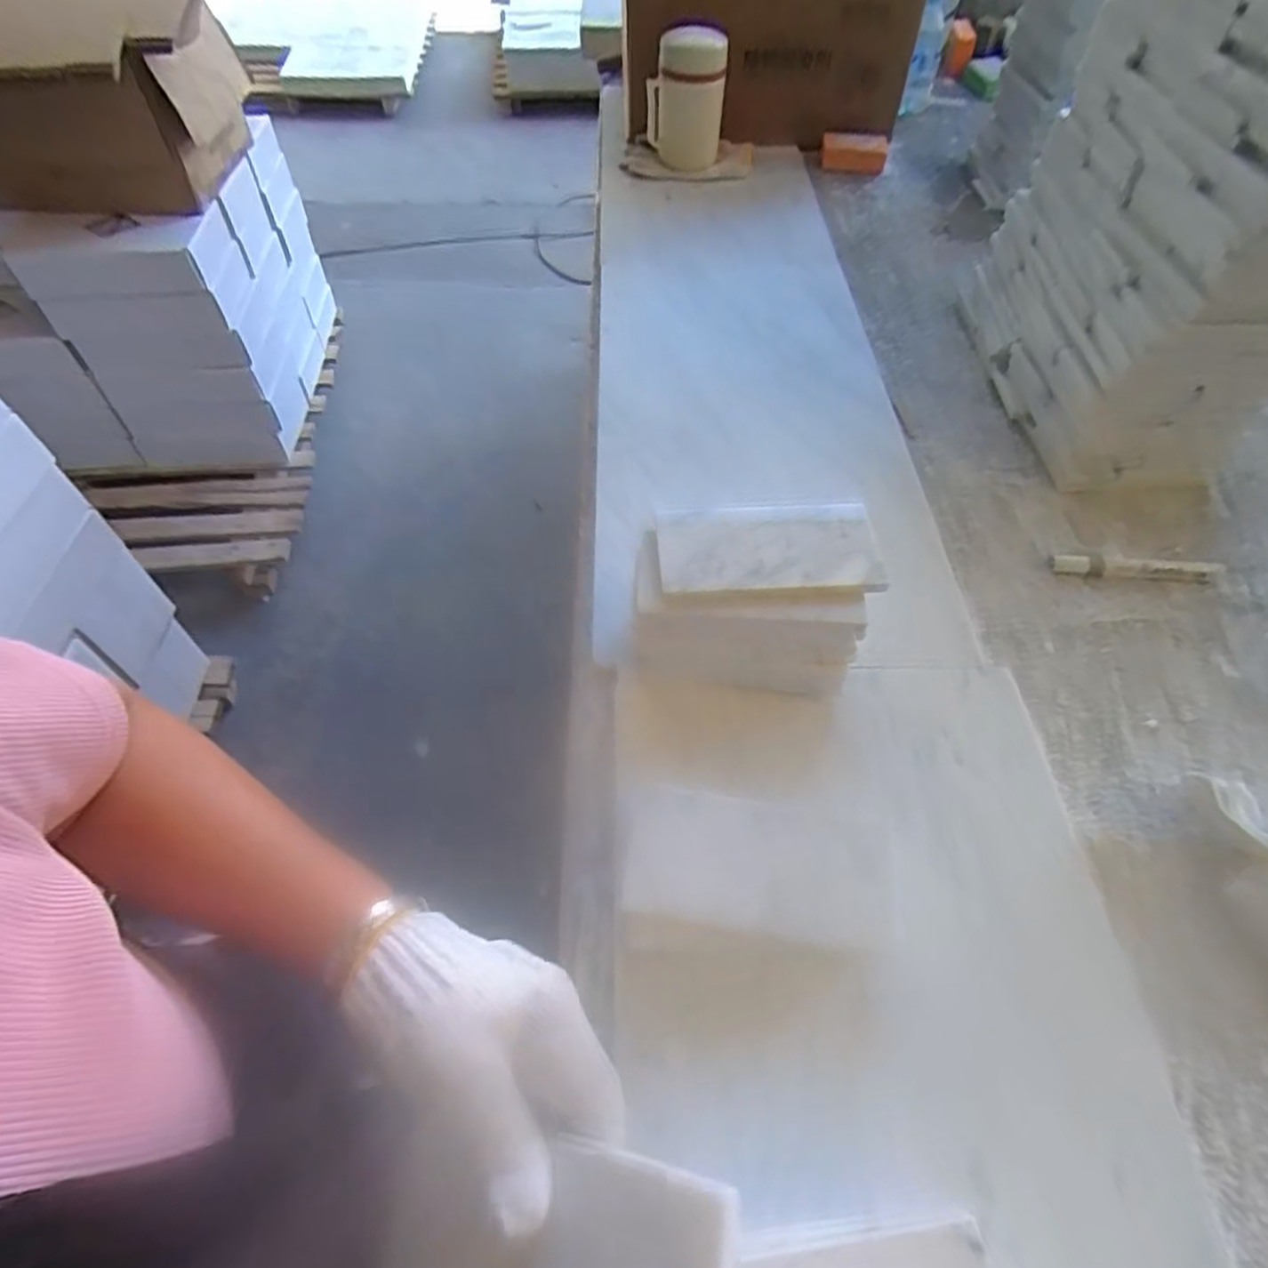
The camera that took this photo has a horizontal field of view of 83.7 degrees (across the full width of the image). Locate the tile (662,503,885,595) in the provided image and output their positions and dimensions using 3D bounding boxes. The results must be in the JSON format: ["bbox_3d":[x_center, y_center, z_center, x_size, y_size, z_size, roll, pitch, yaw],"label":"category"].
[{"bbox_3d":[0.094,-0.060,0.493,0.152,0.013,0.075,-1,57,-1],"label":"tile"}]

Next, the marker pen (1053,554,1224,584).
[{"bbox_3d":[0.429,-0.056,0.603,0.139,0.010,0.024,3,55,4],"label":"marker pen"}]

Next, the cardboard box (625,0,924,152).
[{"bbox_3d":[0.172,-0.899,1.044,0.390,0.262,0.322,-13,58,-9],"label":"cardboard box"}]

